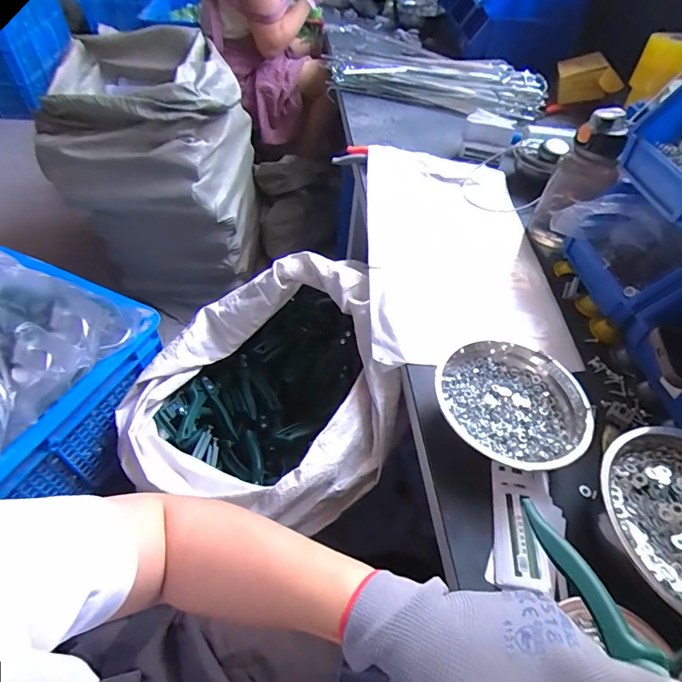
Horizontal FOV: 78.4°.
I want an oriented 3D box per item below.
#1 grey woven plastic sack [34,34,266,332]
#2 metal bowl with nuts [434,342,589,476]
[{"bbox_3d":[-0.512,-0.466,1.253,0.463,0.616,0.462,1,49,-5],"label":"grey woven plastic sack"},{"bbox_3d":[0.193,0.075,0.482,0.151,0.057,0.162,3,49,-3],"label":"metal bowl with nuts"}]

